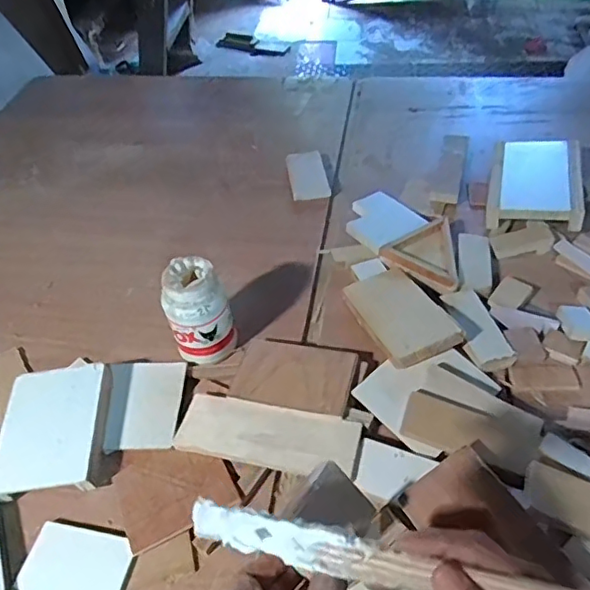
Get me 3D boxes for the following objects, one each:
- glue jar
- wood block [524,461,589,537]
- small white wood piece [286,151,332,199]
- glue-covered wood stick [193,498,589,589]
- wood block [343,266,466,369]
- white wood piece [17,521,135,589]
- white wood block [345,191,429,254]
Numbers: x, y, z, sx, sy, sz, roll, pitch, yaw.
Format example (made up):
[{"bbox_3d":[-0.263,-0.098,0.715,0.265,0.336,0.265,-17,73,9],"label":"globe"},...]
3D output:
[{"bbox_3d":[-0.119,0.024,0.710,0.076,0.133,0.063,-16,45,-9],"label":"glue jar"},{"bbox_3d":[0.275,0.200,0.544,0.104,0.014,0.051,26,52,10],"label":"wood block"},{"bbox_3d":[0.023,-0.209,0.990,0.064,0.009,0.107,-13,58,3],"label":"small white wood piece"},{"bbox_3d":[0.046,0.137,0.289,0.211,0.017,0.017,7,46,16],"label":"glue-covered wood stick"},{"bbox_3d":[0.135,0.022,0.732,0.096,0.016,0.164,-20,40,-9],"label":"wood block"},{"bbox_3d":[-0.220,0.274,0.568,0.107,0.010,0.074,6,46,13],"label":"white wood piece"},{"bbox_3d":[0.135,-0.117,0.886,0.124,0.012,0.112,-29,53,-30],"label":"white wood block"}]

